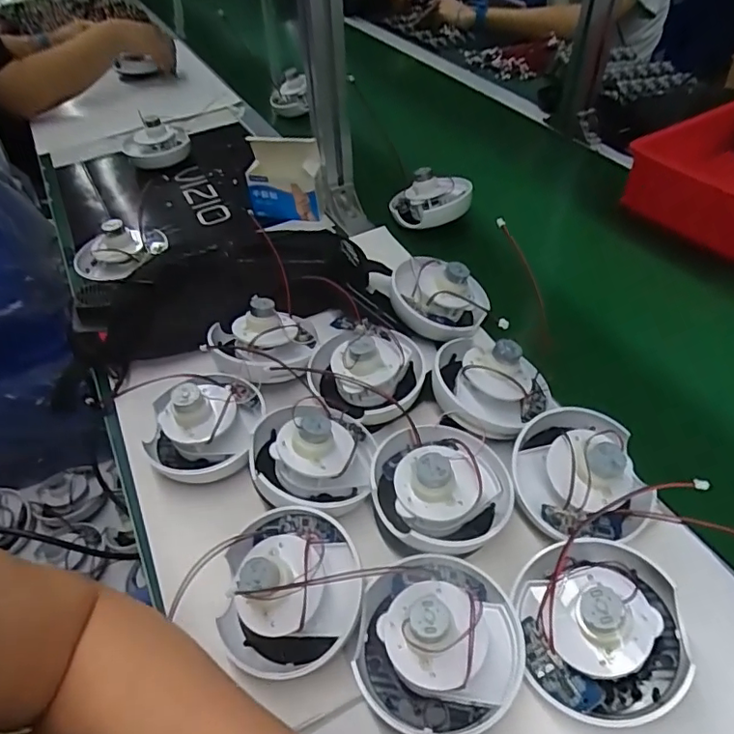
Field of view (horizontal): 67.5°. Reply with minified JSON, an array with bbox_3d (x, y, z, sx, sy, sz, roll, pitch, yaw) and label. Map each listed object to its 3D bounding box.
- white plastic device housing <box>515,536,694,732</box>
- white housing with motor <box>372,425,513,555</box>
[{"bbox_3d":[0.151,0.161,0.350,0.097,0.066,0.102,-2,46,2],"label":"white plastic device housing"},{"bbox_3d":[0.057,0.088,0.421,0.099,0.064,0.107,-7,46,-4],"label":"white housing with motor"}]

